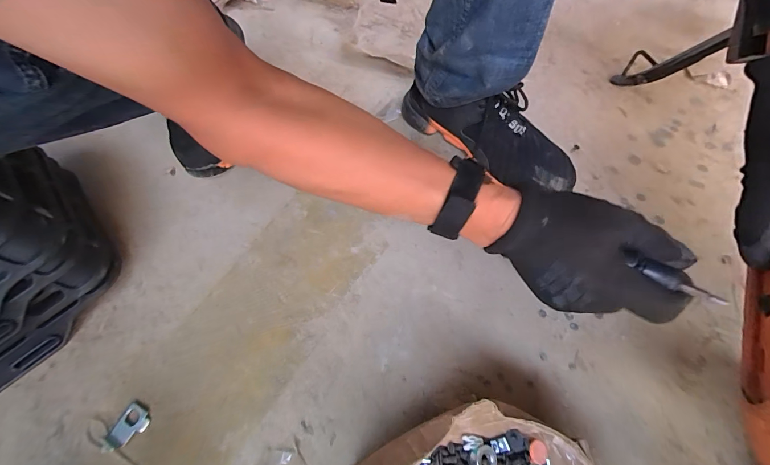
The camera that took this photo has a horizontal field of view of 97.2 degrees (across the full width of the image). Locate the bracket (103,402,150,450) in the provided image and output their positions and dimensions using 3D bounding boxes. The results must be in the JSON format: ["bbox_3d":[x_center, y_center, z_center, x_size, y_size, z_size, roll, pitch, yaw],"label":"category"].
[{"bbox_3d":[-0.262,0.198,0.345,0.028,0.011,0.038,27,67,16],"label":"bracket"}]

